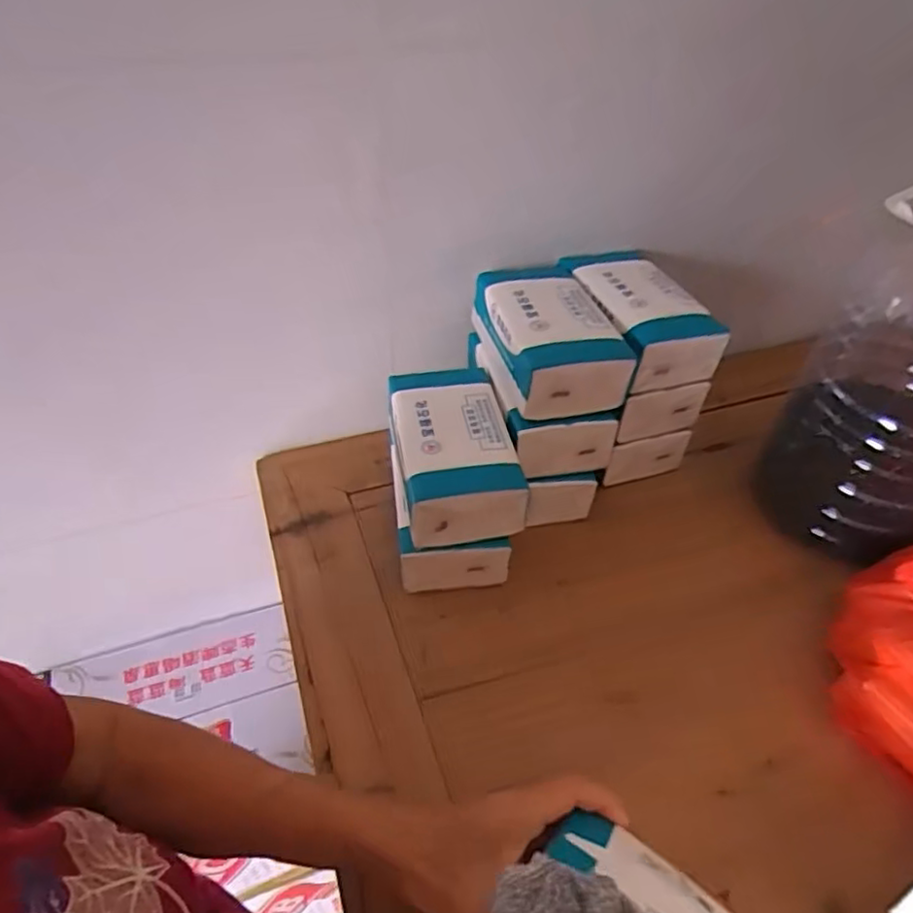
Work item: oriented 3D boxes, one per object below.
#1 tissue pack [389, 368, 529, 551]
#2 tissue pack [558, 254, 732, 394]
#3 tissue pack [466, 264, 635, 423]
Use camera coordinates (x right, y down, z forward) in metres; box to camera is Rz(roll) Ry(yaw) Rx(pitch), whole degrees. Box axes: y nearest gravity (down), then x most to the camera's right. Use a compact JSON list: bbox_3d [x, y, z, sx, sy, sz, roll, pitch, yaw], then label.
[{"bbox_3d":[-0.003,-0.005,0.543,0.092,0.052,0.152,-7,45,-9],"label":"tissue pack"},{"bbox_3d":[0.165,-0.133,0.602,0.096,0.054,0.163,-13,46,-15],"label":"tissue pack"},{"bbox_3d":[0.078,-0.106,0.574,0.107,0.064,0.165,-5,45,-7],"label":"tissue pack"}]

